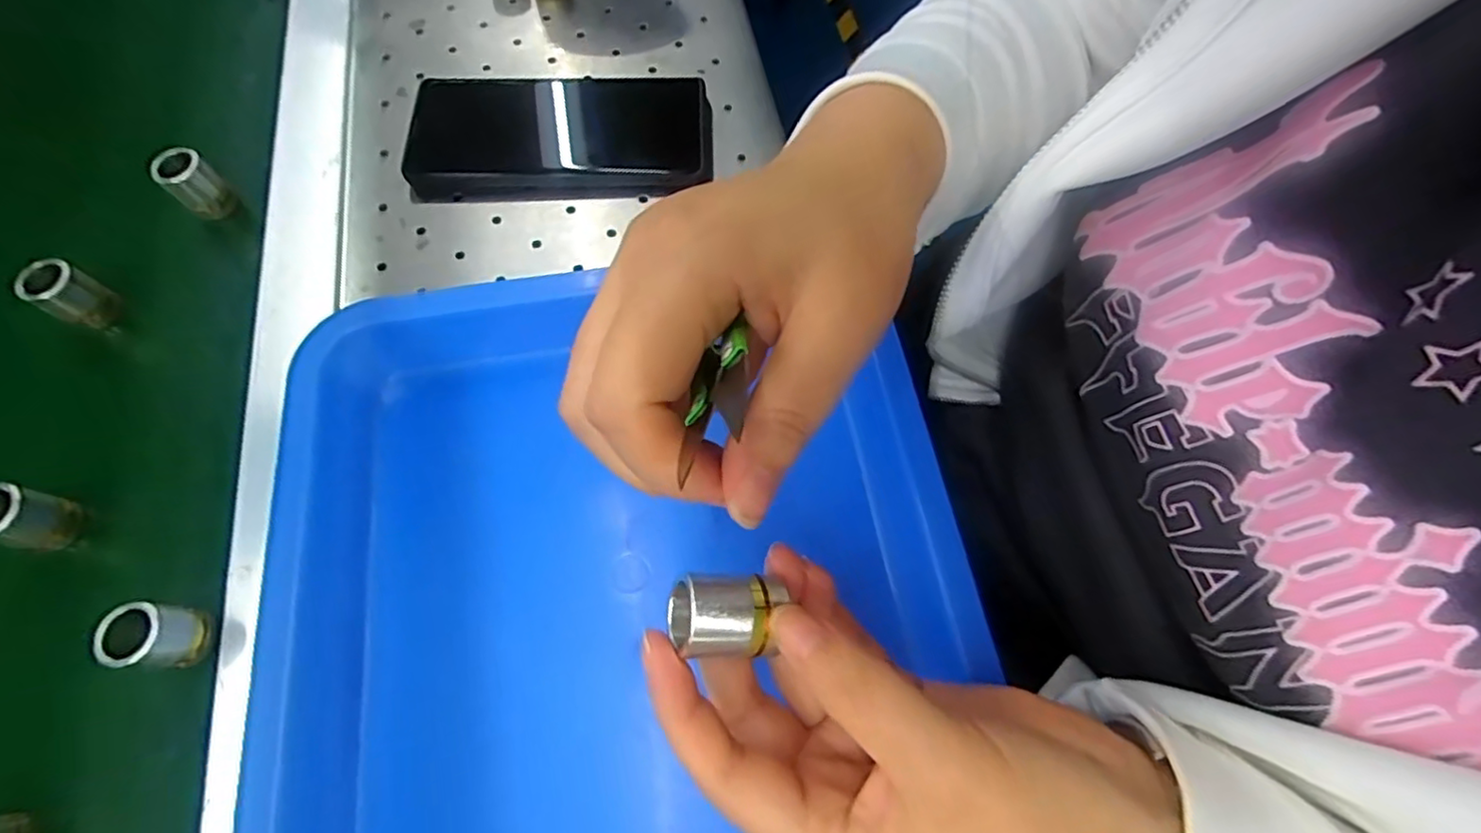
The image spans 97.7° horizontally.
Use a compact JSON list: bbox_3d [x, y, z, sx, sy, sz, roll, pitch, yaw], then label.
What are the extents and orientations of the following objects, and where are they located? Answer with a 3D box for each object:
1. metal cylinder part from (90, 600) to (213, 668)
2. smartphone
[{"bbox_3d":[-0.226,0.085,0.251,0.019,0.033,0.022,8,67,4],"label":"metal cylinder part"},{"bbox_3d":[-0.101,-0.163,0.366,0.163,0.013,0.083,-4,67,-1],"label":"smartphone"}]

